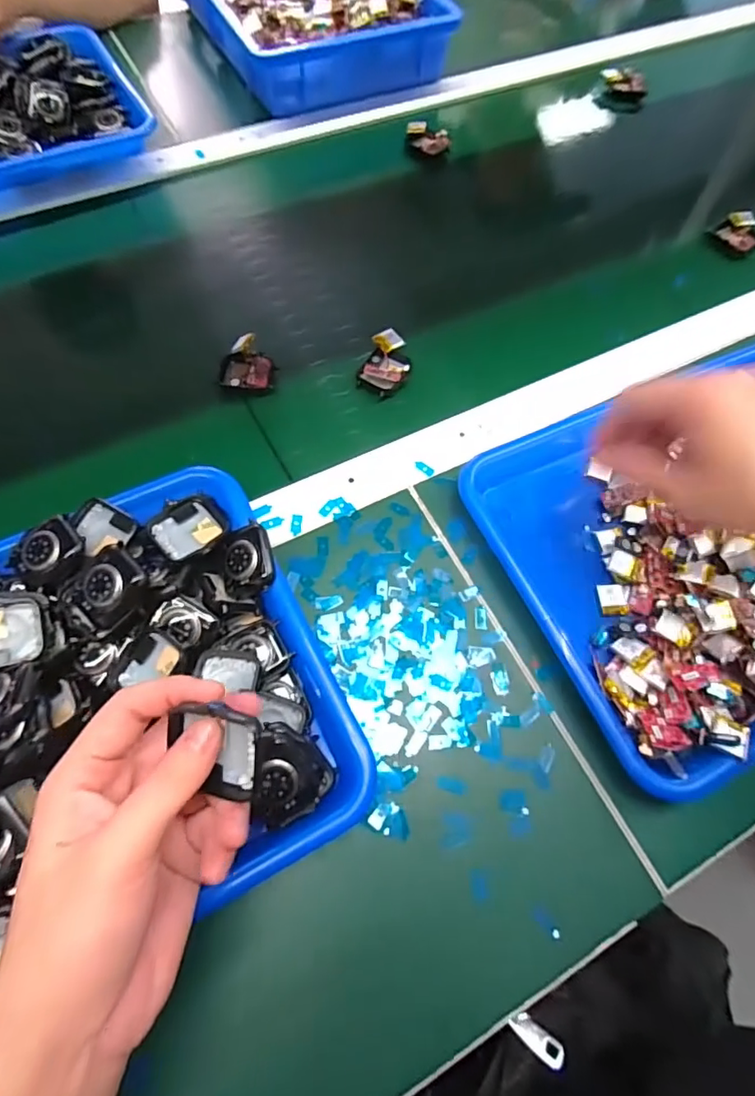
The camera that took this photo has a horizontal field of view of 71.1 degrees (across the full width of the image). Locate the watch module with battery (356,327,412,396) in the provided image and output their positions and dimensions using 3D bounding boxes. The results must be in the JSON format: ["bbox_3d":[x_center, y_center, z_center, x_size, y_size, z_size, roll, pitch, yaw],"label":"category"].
[{"bbox_3d":[0.009,-0.155,0.442,0.038,0.013,0.055,20,67,6],"label":"watch module with battery"}]

